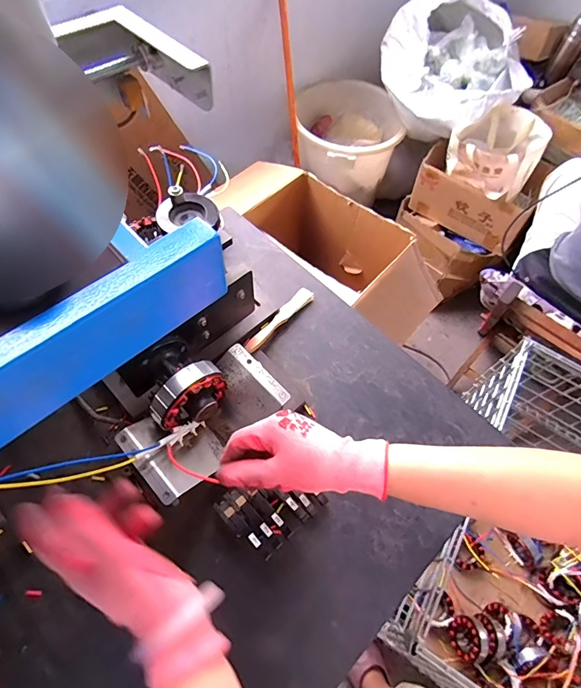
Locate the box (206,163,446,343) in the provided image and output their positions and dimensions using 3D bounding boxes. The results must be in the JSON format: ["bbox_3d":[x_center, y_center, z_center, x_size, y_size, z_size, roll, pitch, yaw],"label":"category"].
[{"bbox_3d":[0.106,-0.281,1.240,0.263,0.278,0.692,-37,69,-21],"label":"box"}]

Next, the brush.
[{"bbox_3d":[-0.016,-0.037,0.607,0.022,0.016,0.145,37,65,16],"label":"brush"}]

